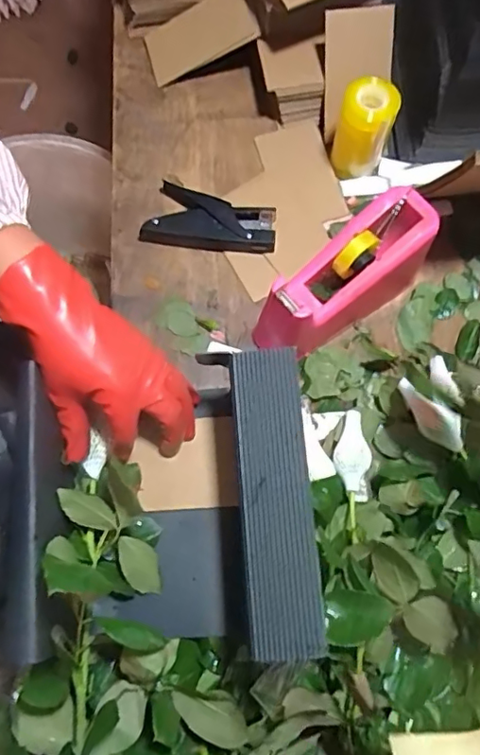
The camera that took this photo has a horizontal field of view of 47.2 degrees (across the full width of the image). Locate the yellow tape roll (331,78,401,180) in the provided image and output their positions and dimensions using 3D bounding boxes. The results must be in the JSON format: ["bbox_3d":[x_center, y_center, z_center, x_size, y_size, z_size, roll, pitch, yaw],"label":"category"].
[{"bbox_3d":[0.140,-0.282,0.628,0.059,0.100,0.061,0,73,0],"label":"yellow tape roll"}]

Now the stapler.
[{"bbox_3d":[-0.033,-0.180,0.639,0.148,0.020,0.072,16,74,4],"label":"stapler"}]

